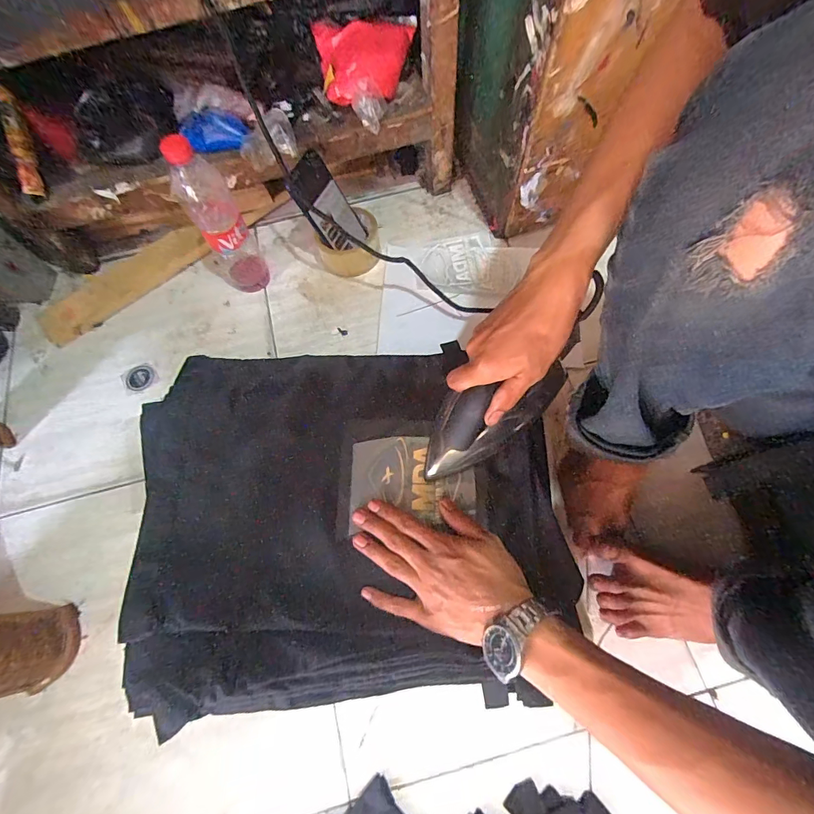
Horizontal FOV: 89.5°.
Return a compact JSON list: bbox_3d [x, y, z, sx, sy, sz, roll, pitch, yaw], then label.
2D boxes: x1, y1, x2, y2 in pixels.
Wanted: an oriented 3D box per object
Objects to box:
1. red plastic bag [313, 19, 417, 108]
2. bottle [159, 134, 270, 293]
[{"bbox_3d":[-0.049,-0.449,0.549,0.128,0.068,0.097,-10,69,-2],"label":"red plastic bag"},{"bbox_3d":[-0.258,-0.254,0.565,0.067,0.220,0.073,-32,71,-10],"label":"bottle"}]

